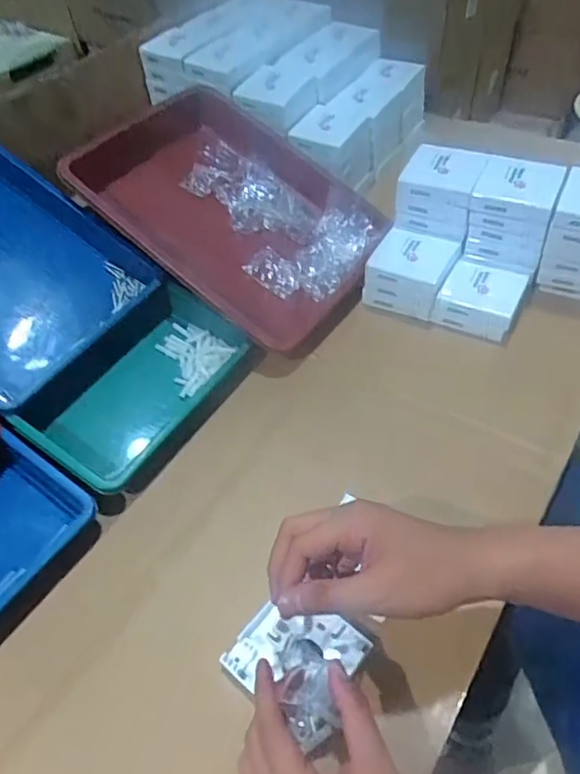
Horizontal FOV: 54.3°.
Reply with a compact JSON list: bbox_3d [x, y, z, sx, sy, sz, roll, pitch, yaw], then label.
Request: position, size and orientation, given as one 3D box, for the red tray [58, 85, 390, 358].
[{"bbox_3d":[-0.061,-0.221,0.699,0.354,0.083,0.271,35,71,5],"label":"red tray"}]

